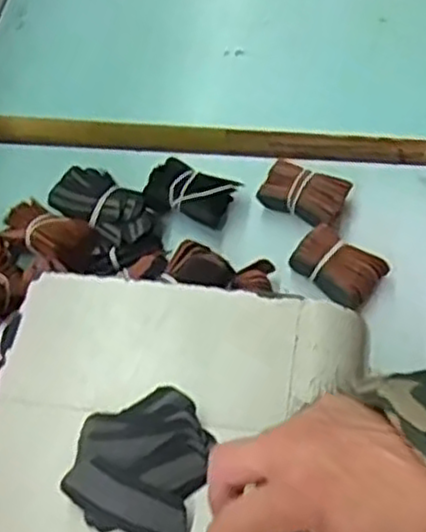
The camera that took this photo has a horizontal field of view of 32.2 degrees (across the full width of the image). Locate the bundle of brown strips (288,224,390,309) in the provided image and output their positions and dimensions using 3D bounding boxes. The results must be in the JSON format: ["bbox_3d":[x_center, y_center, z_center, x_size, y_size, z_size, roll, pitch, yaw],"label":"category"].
[{"bbox_3d":[0.102,0.001,0.612,0.069,0.027,0.047,36,68,23],"label":"bundle of brown strips"}]

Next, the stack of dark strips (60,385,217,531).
[{"bbox_3d":[-0.039,0.105,0.409,0.071,0.014,0.082,11,60,11],"label":"stack of dark strips"}]

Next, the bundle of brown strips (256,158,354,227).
[{"bbox_3d":[0.080,-0.064,0.649,0.073,0.026,0.047,27,64,19],"label":"bundle of brown strips"}]

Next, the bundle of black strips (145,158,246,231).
[{"bbox_3d":[-0.019,-0.066,0.657,0.071,0.028,0.047,21,62,16],"label":"bundle of black strips"}]

